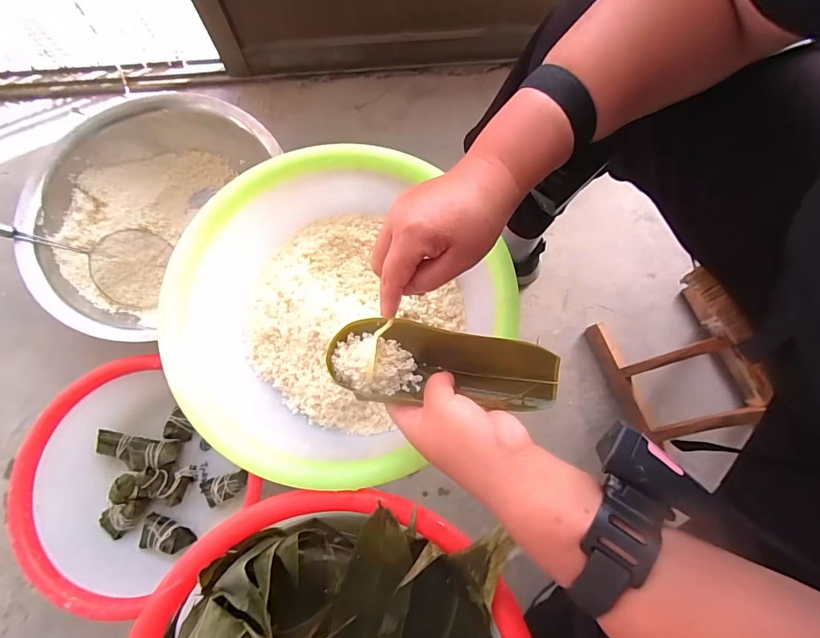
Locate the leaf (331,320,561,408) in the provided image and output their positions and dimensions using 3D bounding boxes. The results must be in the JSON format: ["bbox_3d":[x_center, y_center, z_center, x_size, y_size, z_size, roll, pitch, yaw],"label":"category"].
[{"bbox_3d":[0.023,0.040,0.337,0.187,0.039,0.064,5,74,12],"label":"leaf"}]

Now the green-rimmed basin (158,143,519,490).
[{"bbox_3d":[-0.086,-0.014,0.463,0.321,0.111,0.344,0,75,-1],"label":"green-rimmed basin"}]

